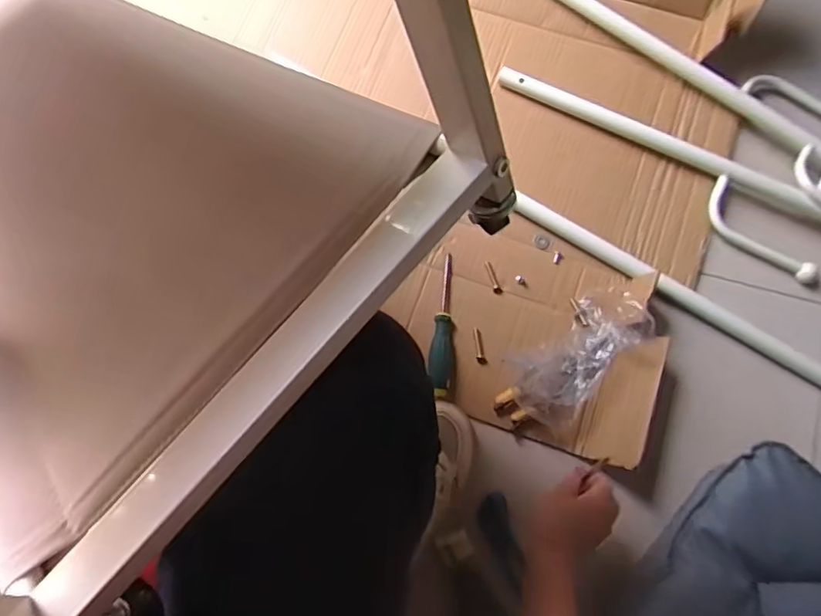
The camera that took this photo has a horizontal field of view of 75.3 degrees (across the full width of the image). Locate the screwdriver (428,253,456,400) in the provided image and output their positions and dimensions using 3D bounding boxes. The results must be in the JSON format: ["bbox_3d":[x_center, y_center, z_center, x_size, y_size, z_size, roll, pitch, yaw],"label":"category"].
[{"bbox_3d":[0.047,0.026,0.746,0.035,0.032,0.207,5,65,2],"label":"screwdriver"}]

